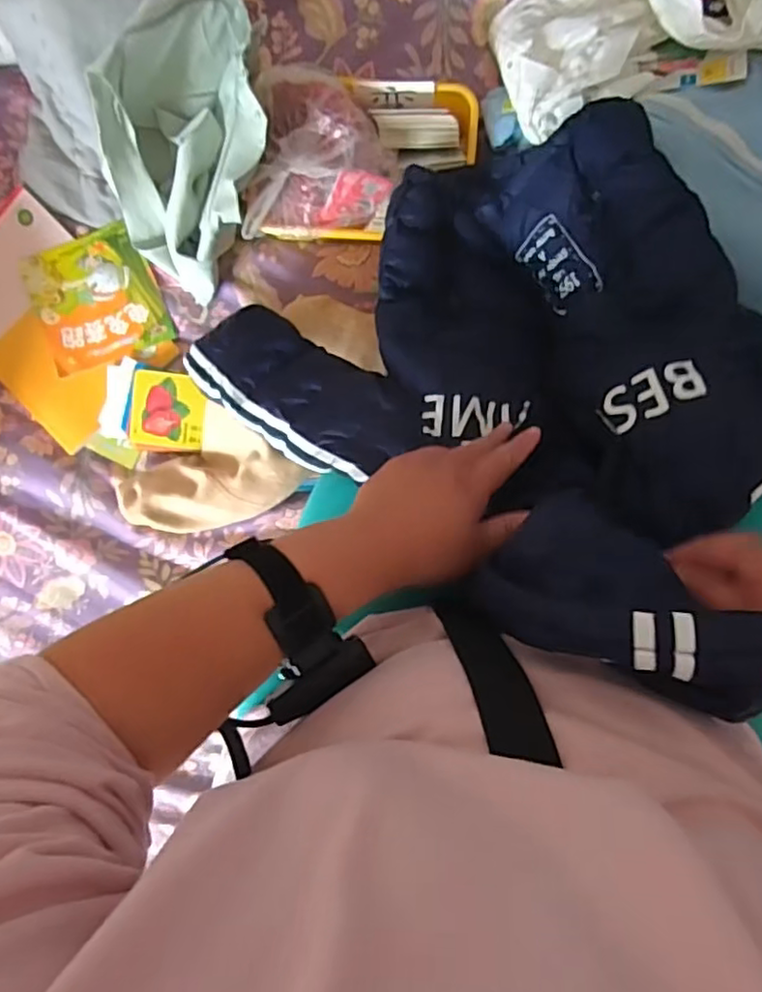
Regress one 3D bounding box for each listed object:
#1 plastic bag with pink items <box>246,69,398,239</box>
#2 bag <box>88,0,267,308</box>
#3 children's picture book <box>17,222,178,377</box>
[{"bbox_3d":[-0.066,-0.350,0.643,0.152,0.048,0.162,-4,93,2],"label":"plastic bag with pink items"},{"bbox_3d":[-0.171,-0.339,0.629,0.151,0.151,0.234,39,94,0],"label":"bag"},{"bbox_3d":[-0.312,-0.217,0.719,0.134,0.015,0.132,-19,92,3],"label":"children's picture book"}]

